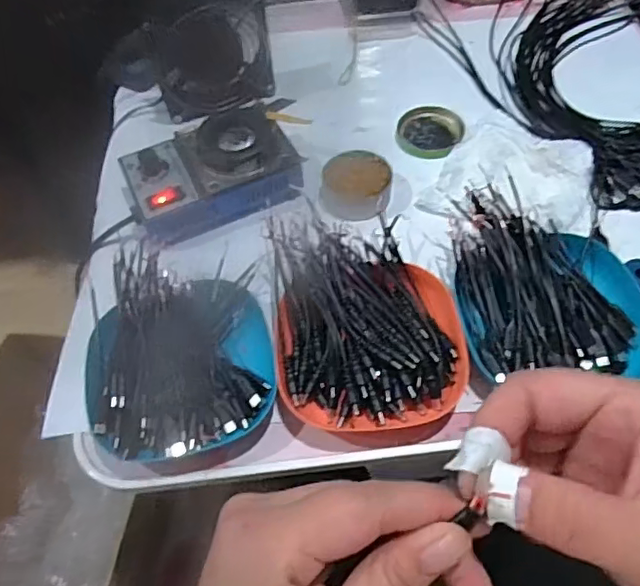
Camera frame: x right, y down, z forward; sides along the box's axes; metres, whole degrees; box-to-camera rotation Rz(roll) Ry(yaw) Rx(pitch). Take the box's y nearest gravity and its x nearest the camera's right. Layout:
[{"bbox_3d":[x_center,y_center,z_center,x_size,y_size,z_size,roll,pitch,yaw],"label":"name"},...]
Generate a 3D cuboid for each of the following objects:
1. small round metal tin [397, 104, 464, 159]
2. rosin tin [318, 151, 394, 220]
[{"bbox_3d":[0.112,-0.164,0.592,0.065,0.007,0.070,-2,58,3],"label":"small round metal tin"},{"bbox_3d":[0.033,-0.097,0.534,0.064,0.035,0.072,5,59,7],"label":"rosin tin"}]

